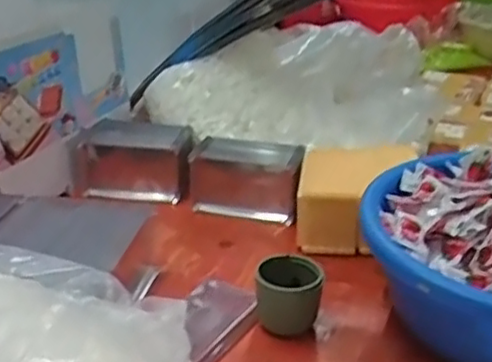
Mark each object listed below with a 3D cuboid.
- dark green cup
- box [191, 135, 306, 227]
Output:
[{"bbox_3d":[0.043,0.116,0.681,0.066,0.063,0.055,3,23,3],"label":"dark green cup"},{"bbox_3d":[0.004,-0.004,0.909,0.141,0.089,0.075,9,27,17],"label":"box"}]

